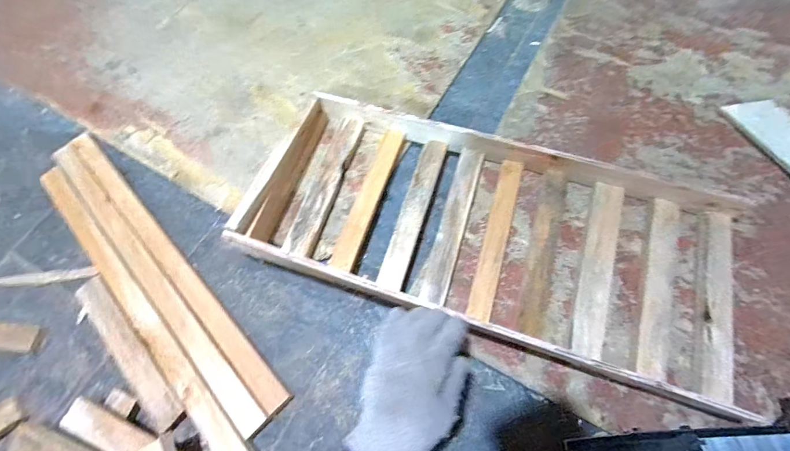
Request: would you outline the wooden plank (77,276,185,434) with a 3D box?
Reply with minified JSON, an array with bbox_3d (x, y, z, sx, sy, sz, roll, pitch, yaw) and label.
[{"bbox_3d":[-0.405,0.187,0.528,0.279,0.027,0.048,40,75,16],"label":"wooden plank"}]

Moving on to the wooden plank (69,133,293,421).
[{"bbox_3d":[-0.382,0.048,0.583,0.634,0.019,0.046,42,76,17],"label":"wooden plank"}]

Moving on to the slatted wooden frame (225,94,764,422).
[{"bbox_3d":[0.138,-0.002,0.523,0.685,0.095,0.308,16,69,8],"label":"slatted wooden frame"}]

